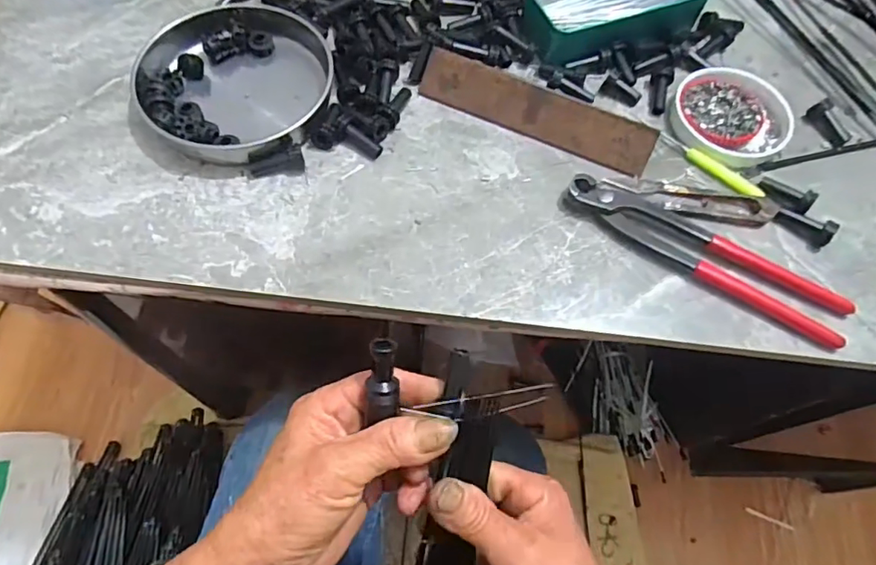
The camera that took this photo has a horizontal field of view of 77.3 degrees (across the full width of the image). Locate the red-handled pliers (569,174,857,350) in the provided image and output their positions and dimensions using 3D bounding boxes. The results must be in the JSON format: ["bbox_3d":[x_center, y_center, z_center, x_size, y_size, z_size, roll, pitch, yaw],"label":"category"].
[{"bbox_3d":[0.180,-0.023,0.369,0.193,0.018,0.039,31,65,13],"label":"red-handled pliers"}]

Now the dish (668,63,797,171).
[{"bbox_3d":[0.226,-0.129,0.423,0.087,0.017,0.081,1,62,-2],"label":"dish"}]

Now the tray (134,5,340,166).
[{"bbox_3d":[-0.151,-0.156,0.413,0.140,0.025,0.148,1,62,-2],"label":"tray"}]

